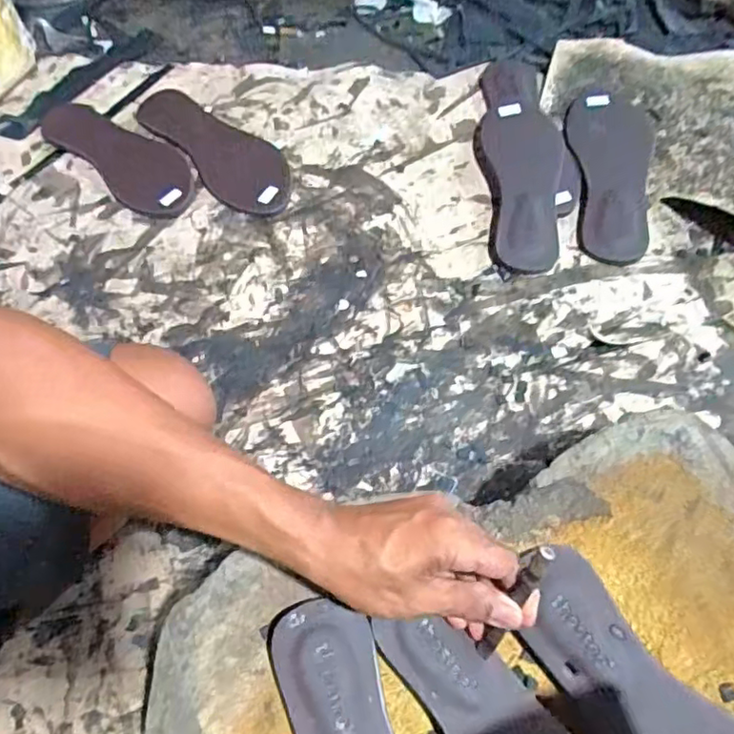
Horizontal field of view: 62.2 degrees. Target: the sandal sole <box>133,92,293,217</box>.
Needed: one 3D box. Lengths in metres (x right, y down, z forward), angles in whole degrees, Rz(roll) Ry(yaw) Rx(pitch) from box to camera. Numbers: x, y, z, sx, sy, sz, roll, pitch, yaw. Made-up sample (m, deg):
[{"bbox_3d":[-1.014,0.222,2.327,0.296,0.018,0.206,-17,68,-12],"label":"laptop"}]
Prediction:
[{"bbox_3d":[-0.173,-0.260,0.720,0.094,0.015,0.243,-38,68,-17],"label":"sandal sole"}]

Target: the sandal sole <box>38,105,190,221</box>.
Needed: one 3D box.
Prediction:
[{"bbox_3d":[-0.289,-0.254,0.724,0.241,0.017,0.092,39,70,19],"label":"sandal sole"}]

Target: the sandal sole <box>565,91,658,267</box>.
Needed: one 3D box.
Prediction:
[{"bbox_3d":[0.265,-0.208,0.664,0.091,0.020,0.220,8,63,5],"label":"sandal sole"}]

